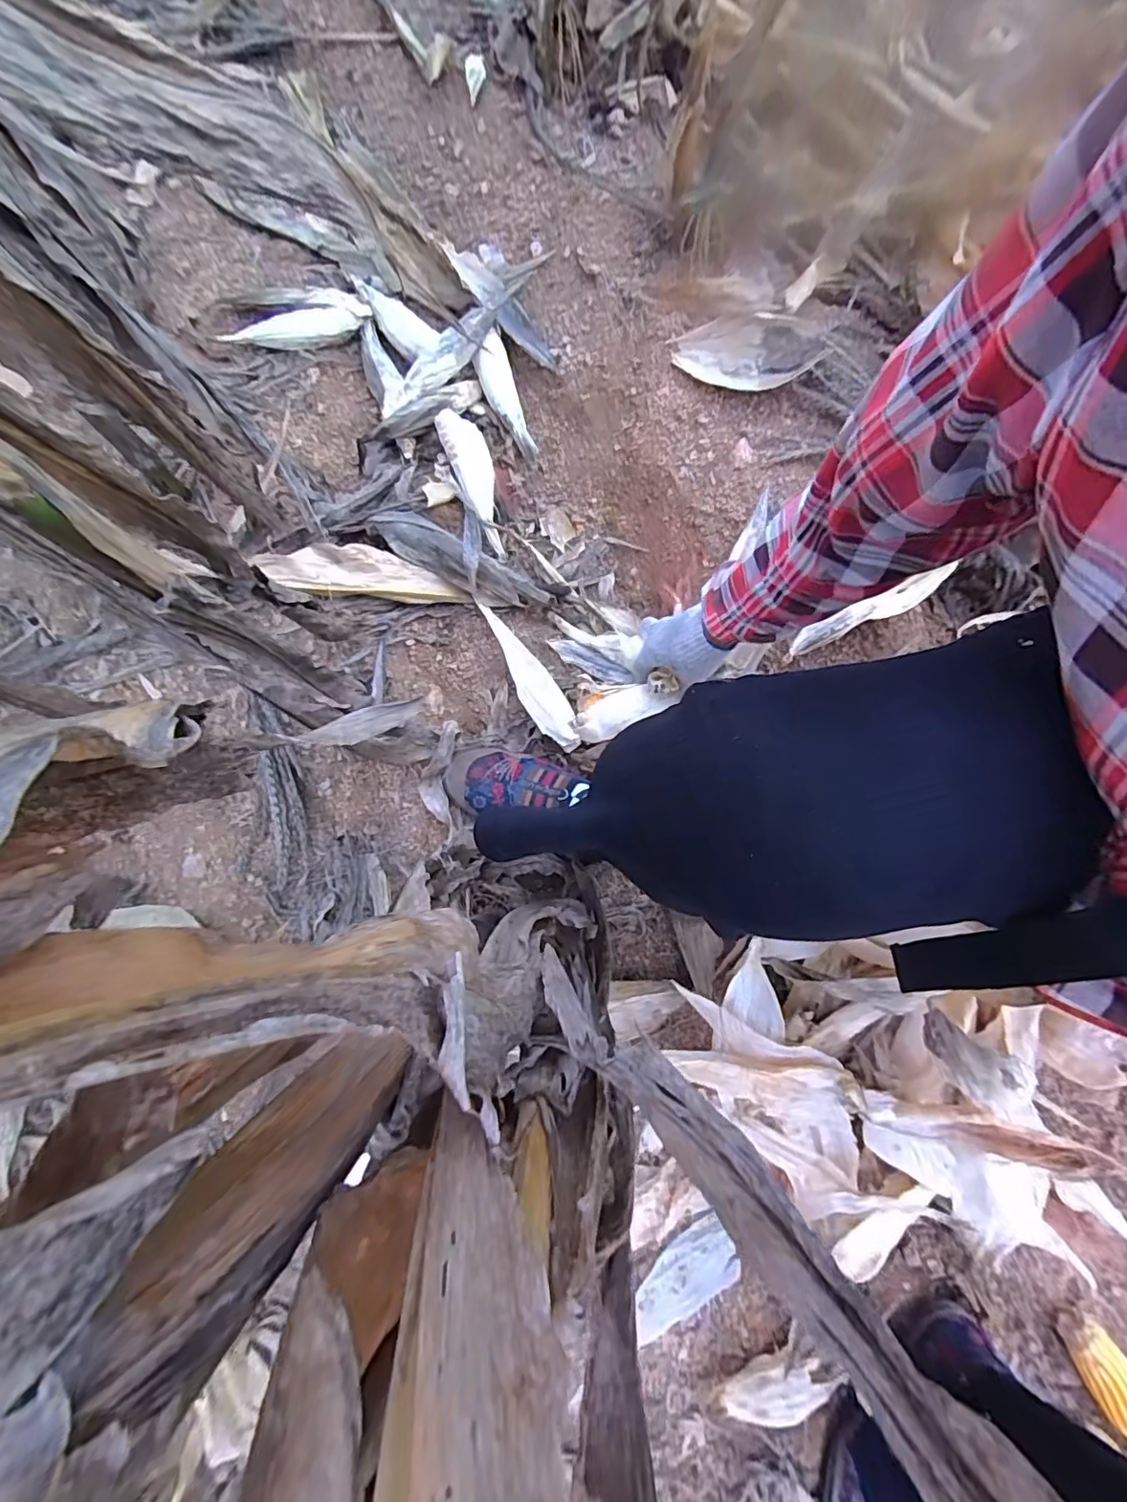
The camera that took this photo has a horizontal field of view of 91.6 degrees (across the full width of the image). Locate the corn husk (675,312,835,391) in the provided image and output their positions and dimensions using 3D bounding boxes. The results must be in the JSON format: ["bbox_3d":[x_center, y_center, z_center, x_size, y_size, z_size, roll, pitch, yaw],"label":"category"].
[{"bbox_3d":[0.237,-0.519,0.709,0.191,0.062,0.067,19,77,24],"label":"corn husk"}]

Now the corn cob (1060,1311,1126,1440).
[{"bbox_3d":[0.575,0.668,0.567,0.038,0.043,0.124,-21,78,-4],"label":"corn cob"}]

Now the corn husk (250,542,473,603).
[{"bbox_3d":[-0.232,-0.210,0.651,0.229,0.021,0.060,2,77,-21],"label":"corn husk"}]

